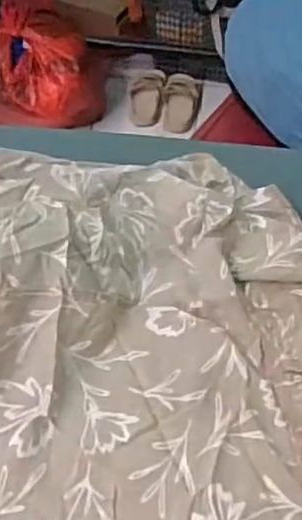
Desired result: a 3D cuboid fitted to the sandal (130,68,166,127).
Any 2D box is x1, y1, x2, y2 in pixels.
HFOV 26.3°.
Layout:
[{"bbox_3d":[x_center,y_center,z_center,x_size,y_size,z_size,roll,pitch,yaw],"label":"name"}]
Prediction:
[{"bbox_3d":[-0.010,-0.483,1.889,0.096,0.043,0.206,3,69,3],"label":"sandal"}]

